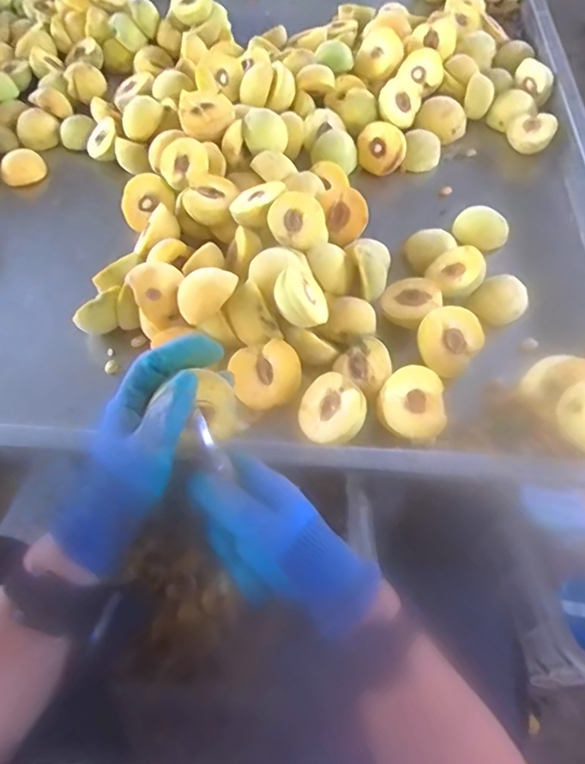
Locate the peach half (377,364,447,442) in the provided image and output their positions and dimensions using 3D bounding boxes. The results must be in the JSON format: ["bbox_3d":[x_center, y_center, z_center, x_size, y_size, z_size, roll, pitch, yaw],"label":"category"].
[{"bbox_3d":[0.113,0.023,0.546,0.070,0.035,0.070,3,78,-17],"label":"peach half"}]

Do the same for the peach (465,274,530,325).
[{"bbox_3d":[0.240,-0.091,0.639,0.057,0.045,0.054,-1,55,1],"label":"peach"}]

